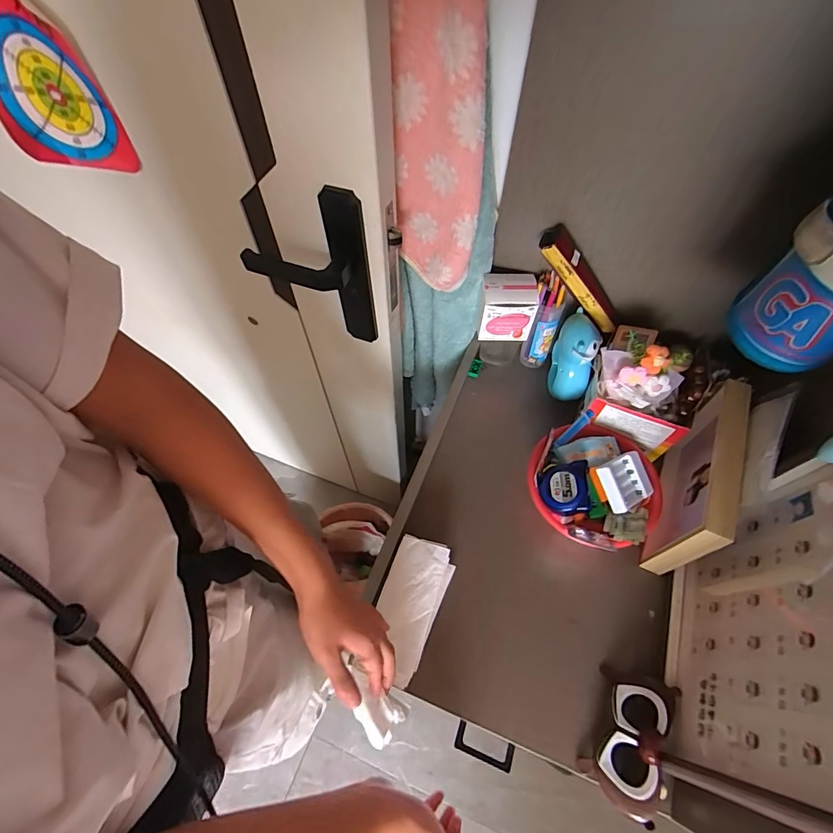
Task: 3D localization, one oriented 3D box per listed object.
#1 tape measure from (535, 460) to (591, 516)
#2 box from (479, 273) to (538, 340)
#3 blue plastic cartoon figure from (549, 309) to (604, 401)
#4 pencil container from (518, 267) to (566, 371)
[{"bbox_3d":[0.198,0.098,0.556,0.062,0.031,0.065,-9,58,22],"label":"tape measure"},{"bbox_3d":[0.137,-0.171,0.646,0.084,0.080,0.068,1,59,1],"label":"box"},{"bbox_3d":[0.243,-0.092,0.653,0.055,0.125,0.094,11,60,7],"label":"blue plastic cartoon figure"},{"bbox_3d":[0.203,-0.148,0.675,0.051,0.165,0.053,19,61,11],"label":"pencil container"}]

